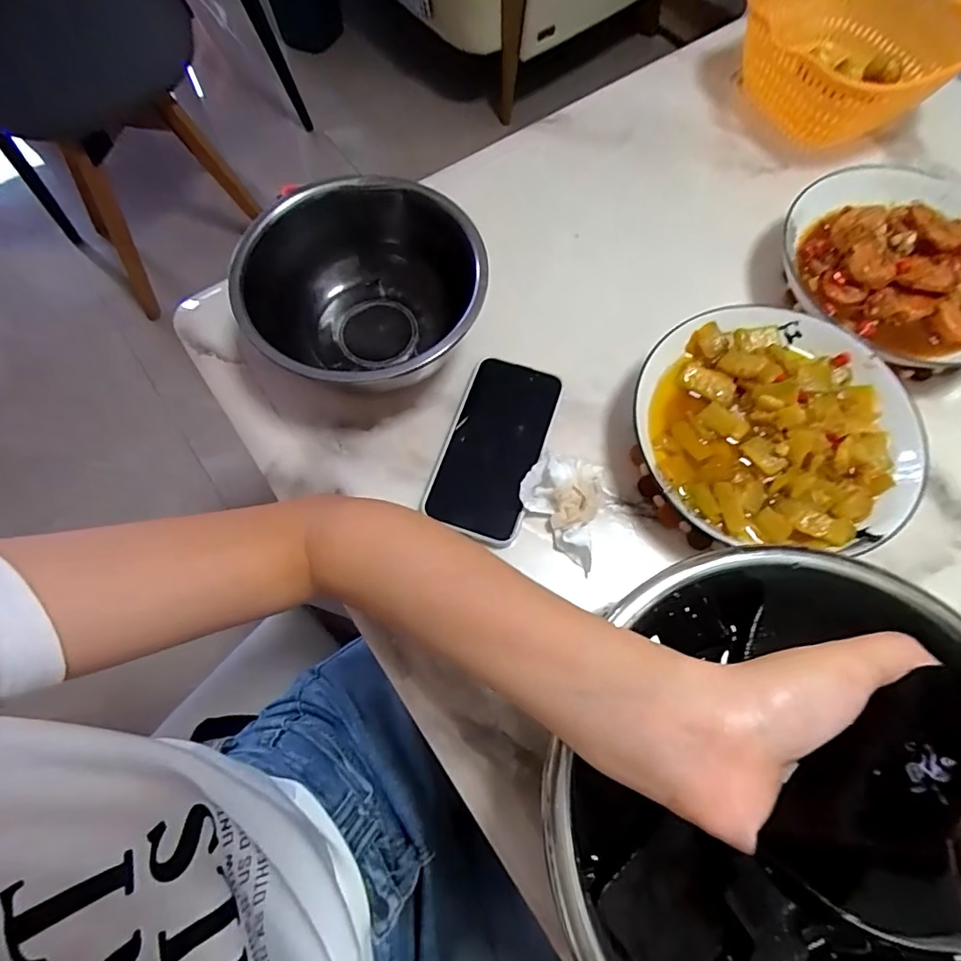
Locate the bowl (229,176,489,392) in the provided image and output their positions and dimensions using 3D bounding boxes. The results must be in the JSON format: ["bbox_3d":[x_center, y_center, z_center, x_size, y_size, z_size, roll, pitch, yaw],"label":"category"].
[{"bbox_3d":[-0.085,-0.139,0.407,0.176,0.080,0.168,0,70,1],"label":"bowl"}]

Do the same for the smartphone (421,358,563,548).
[{"bbox_3d":[0.011,-0.028,0.396,0.072,0.010,0.137,18,71,7],"label":"smartphone"}]

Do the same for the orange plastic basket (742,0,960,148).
[{"bbox_3d":[0.368,-0.437,0.520,0.205,0.098,0.131,24,72,9],"label":"orange plastic basket"}]

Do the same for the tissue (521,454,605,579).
[{"bbox_3d":[0.059,0.016,0.371,0.060,0.033,0.072,16,71,6],"label":"tissue"}]

